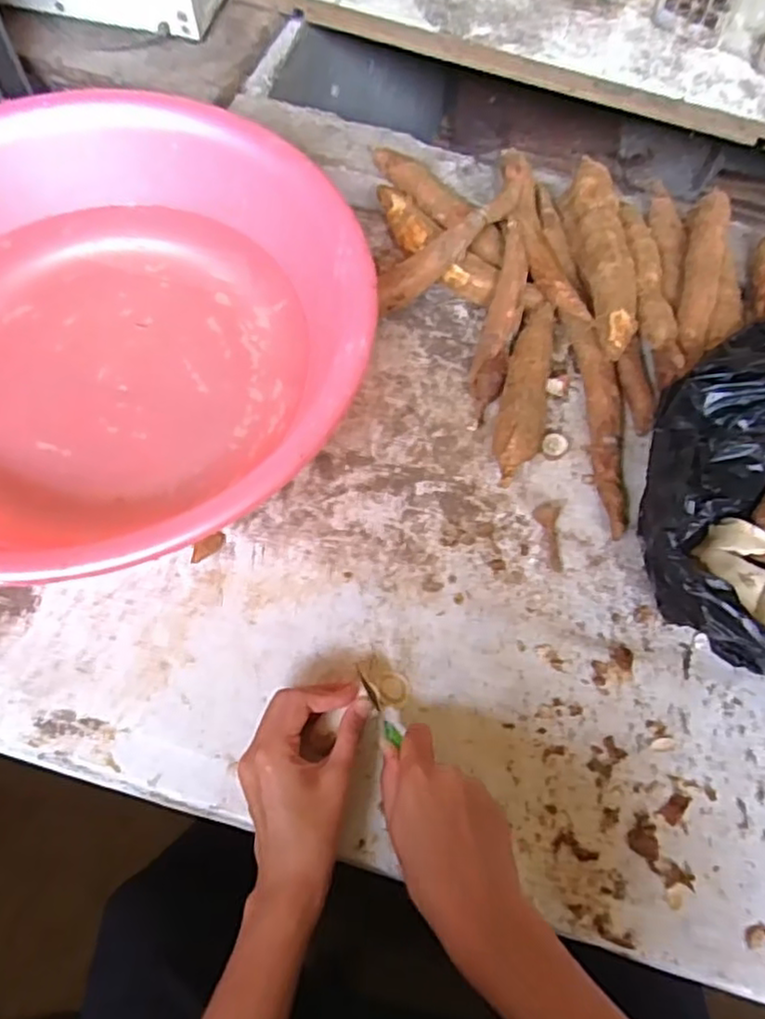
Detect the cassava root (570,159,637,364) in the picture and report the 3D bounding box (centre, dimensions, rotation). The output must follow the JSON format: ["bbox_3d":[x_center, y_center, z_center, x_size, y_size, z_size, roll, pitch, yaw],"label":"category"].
[{"bbox_3d":[0.192,-0.212,0.575,0.043,0.044,0.198,-1,66,-2],"label":"cassava root"}]

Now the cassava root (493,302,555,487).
[{"bbox_3d":[0.119,-0.099,0.550,0.038,0.035,0.163,14,67,5],"label":"cassava root"}]

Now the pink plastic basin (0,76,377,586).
[{"bbox_3d":[-0.217,-0.131,0.506,0.405,0.112,0.391,1,66,-1],"label":"pink plastic basin"}]

